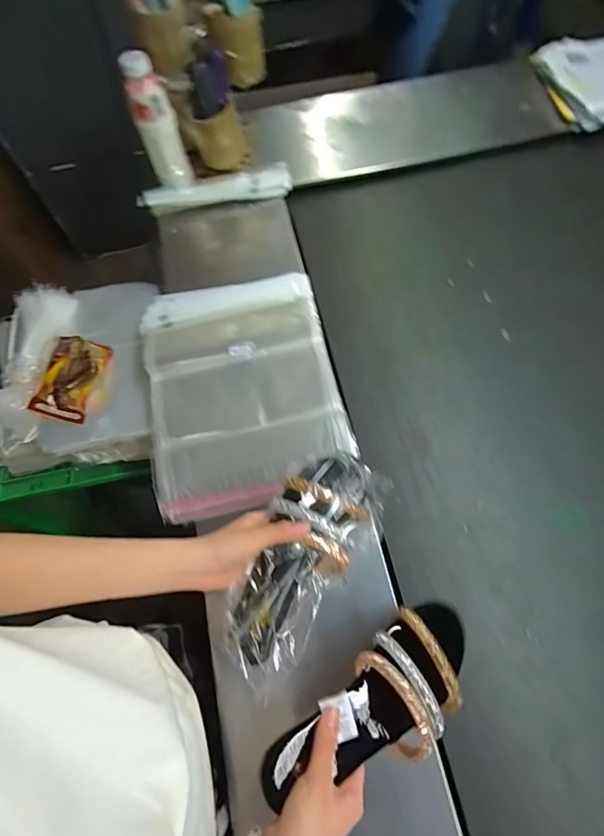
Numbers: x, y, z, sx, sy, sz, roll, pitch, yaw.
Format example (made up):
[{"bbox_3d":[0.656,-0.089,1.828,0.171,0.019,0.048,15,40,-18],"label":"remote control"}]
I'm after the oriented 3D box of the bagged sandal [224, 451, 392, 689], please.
[{"bbox_3d":[0.001,0.152,0.460,0.104,0.059,0.239,29,82,13],"label":"bagged sandal"}]

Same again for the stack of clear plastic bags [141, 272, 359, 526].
[{"bbox_3d":[-0.093,-0.053,0.652,0.277,0.020,0.365,-14,68,1],"label":"stack of clear plastic bags"}]

